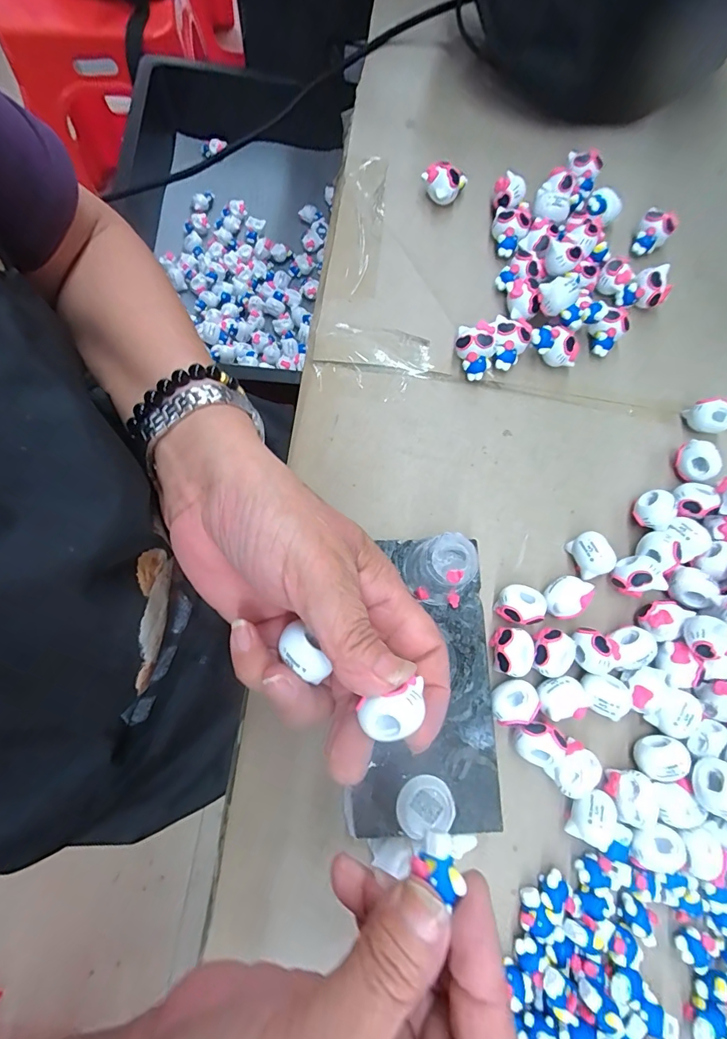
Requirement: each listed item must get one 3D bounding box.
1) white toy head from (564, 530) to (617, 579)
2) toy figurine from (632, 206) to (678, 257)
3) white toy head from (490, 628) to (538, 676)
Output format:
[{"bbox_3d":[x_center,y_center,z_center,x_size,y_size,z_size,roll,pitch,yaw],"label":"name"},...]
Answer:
[{"bbox_3d":[0.136,0.021,0.261,0.018,0.021,0.025,-14,78,-8],"label":"white toy head"},{"bbox_3d":[0.218,-0.216,0.327,0.023,0.021,0.023,1,76,-4],"label":"toy figurine"},{"bbox_3d":[0.085,0.074,0.244,0.022,0.014,0.025,1,76,-4],"label":"white toy head"}]

